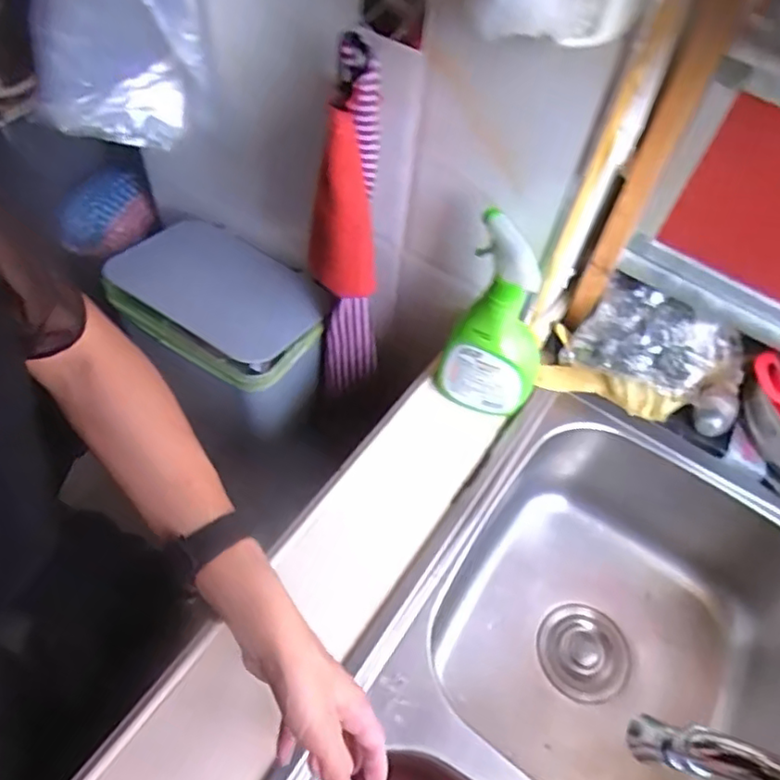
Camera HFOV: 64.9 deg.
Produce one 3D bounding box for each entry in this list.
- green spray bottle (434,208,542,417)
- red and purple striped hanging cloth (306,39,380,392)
[{"bbox_3d":[0.115,-0.063,0.633,0.100,0.230,0.061,24,57,11],"label":"green spray bottle"},{"bbox_3d":[-0.051,-0.148,0.678,0.066,0.420,0.086,2,55,-4],"label":"red and purple striped hanging cloth"}]

